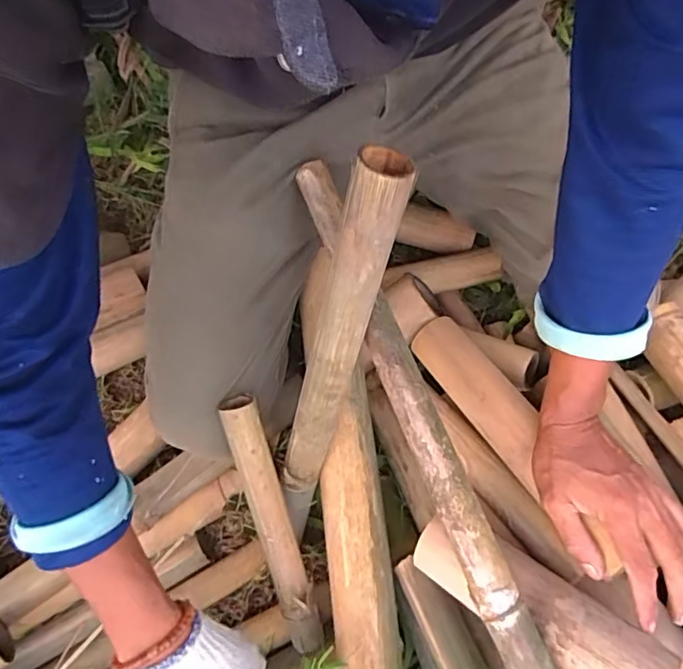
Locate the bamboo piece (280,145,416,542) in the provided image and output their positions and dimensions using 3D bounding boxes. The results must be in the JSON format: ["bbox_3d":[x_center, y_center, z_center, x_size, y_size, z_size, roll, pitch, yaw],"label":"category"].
[{"bbox_3d":[-0.012,0.042,0.476,0.040,0.413,0.034,19,41,5],"label":"bamboo piece"}]

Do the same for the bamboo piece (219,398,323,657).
[{"bbox_3d":[-0.066,0.199,0.555,0.039,0.030,0.286,-15,106,-5],"label":"bamboo piece"}]

